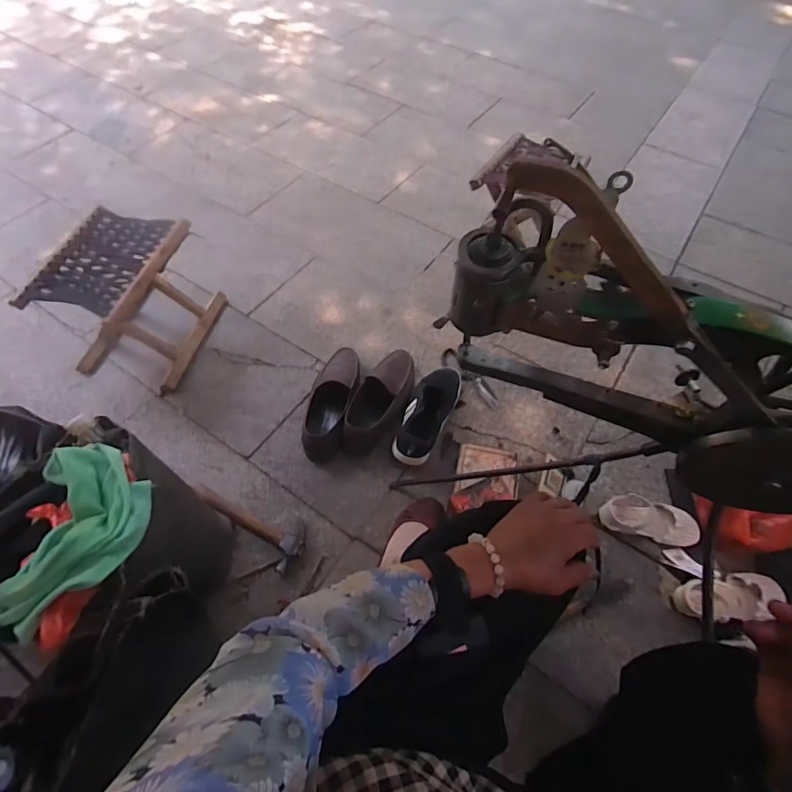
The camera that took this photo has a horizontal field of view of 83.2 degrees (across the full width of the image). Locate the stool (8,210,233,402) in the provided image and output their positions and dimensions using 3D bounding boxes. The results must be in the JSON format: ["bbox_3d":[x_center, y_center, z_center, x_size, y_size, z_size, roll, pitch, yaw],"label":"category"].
[{"bbox_3d":[-0.601,-0.220,1.029,0.261,0.244,0.297,15,60,7],"label":"stool"}]

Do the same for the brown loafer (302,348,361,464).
[{"bbox_3d":[-0.140,0.010,0.993,0.096,0.071,0.277,10,60,6],"label":"brown loafer"}]

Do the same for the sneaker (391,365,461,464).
[{"bbox_3d":[0.068,0.032,0.963,0.095,0.093,0.250,23,62,13],"label":"sneaker"}]

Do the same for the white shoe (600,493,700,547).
[{"bbox_3d":[0.476,0.230,0.844,0.161,0.047,0.080,9,60,29],"label":"white shoe"}]

